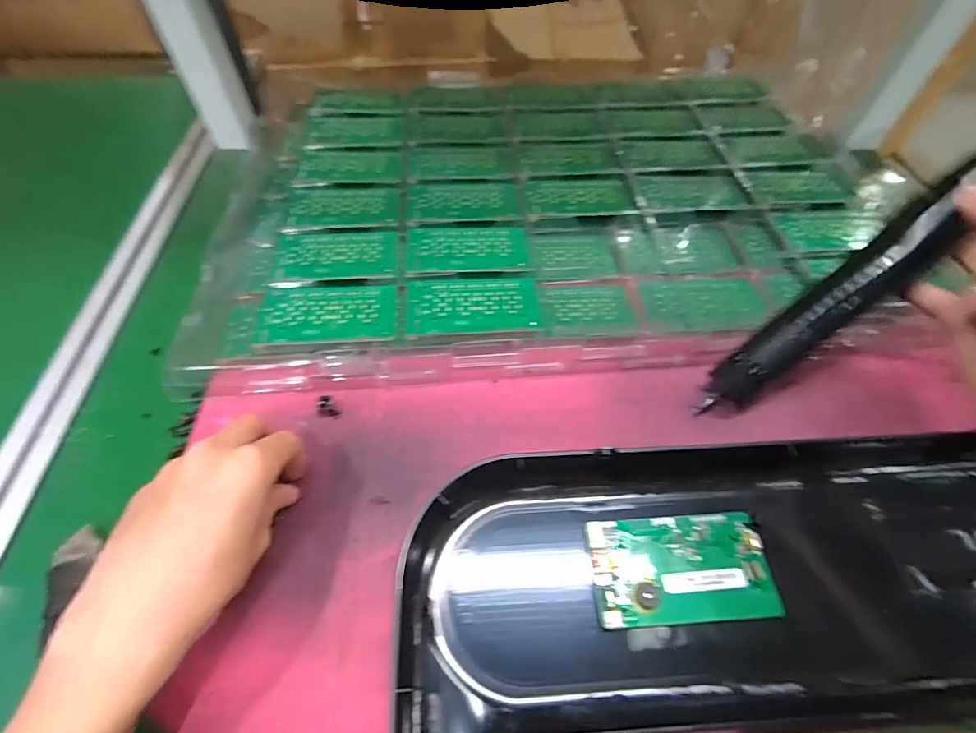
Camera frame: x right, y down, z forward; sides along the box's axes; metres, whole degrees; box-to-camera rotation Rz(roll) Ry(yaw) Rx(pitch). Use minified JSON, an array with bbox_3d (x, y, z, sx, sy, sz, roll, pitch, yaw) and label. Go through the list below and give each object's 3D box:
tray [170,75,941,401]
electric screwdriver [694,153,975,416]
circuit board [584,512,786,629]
[{"bbox_3d":[0.072,-0.195,0.473,0.635,0.046,0.452,-3,58,-1],"label":"tray"},{"bbox_3d":[0.232,-0.042,0.309,0.211,0.030,0.034,-49,59,23],"label":"electric screwdriver"},{"bbox_3d":[0.119,0.124,0.285,0.108,0.013,0.060,-3,57,-3],"label":"circuit board"}]

